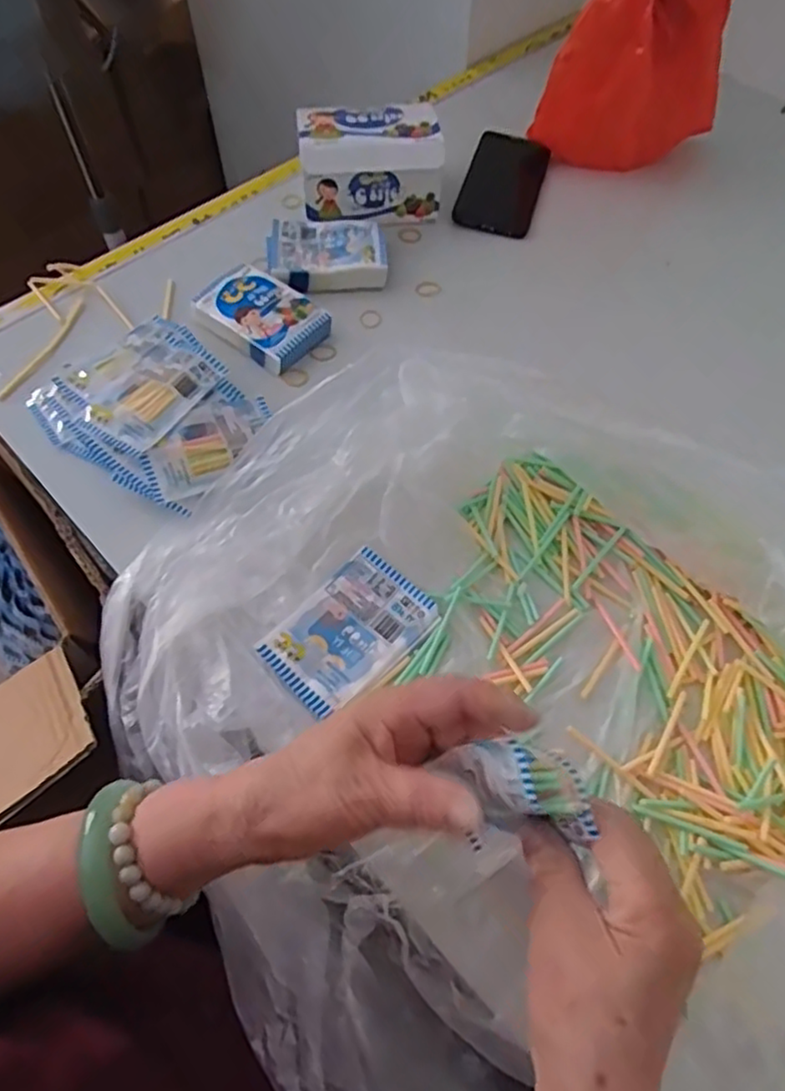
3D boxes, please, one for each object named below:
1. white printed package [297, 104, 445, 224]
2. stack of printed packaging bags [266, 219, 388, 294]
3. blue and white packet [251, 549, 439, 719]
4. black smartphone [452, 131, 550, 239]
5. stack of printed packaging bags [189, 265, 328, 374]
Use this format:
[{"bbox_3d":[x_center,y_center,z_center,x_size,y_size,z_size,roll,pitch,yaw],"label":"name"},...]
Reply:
[{"bbox_3d":[-0.022,-0.366,0.644,0.131,0.080,0.089,-4,62,-3],"label":"white printed package"},{"bbox_3d":[-0.061,-0.266,0.612,0.107,0.030,0.065,-4,62,-3],"label":"stack of printed packaging bags"},{"bbox_3d":[-0.028,0.056,0.438,0.105,0.013,0.070,-40,69,-20],"label":"blue and white packet"},{"bbox_3d":[0.116,-0.375,0.690,0.078,0.016,0.160,14,60,8],"label":"black smartphone"},{"bbox_3d":[-0.113,-0.196,0.572,0.099,0.030,0.068,35,67,17],"label":"stack of printed packaging bags"}]

